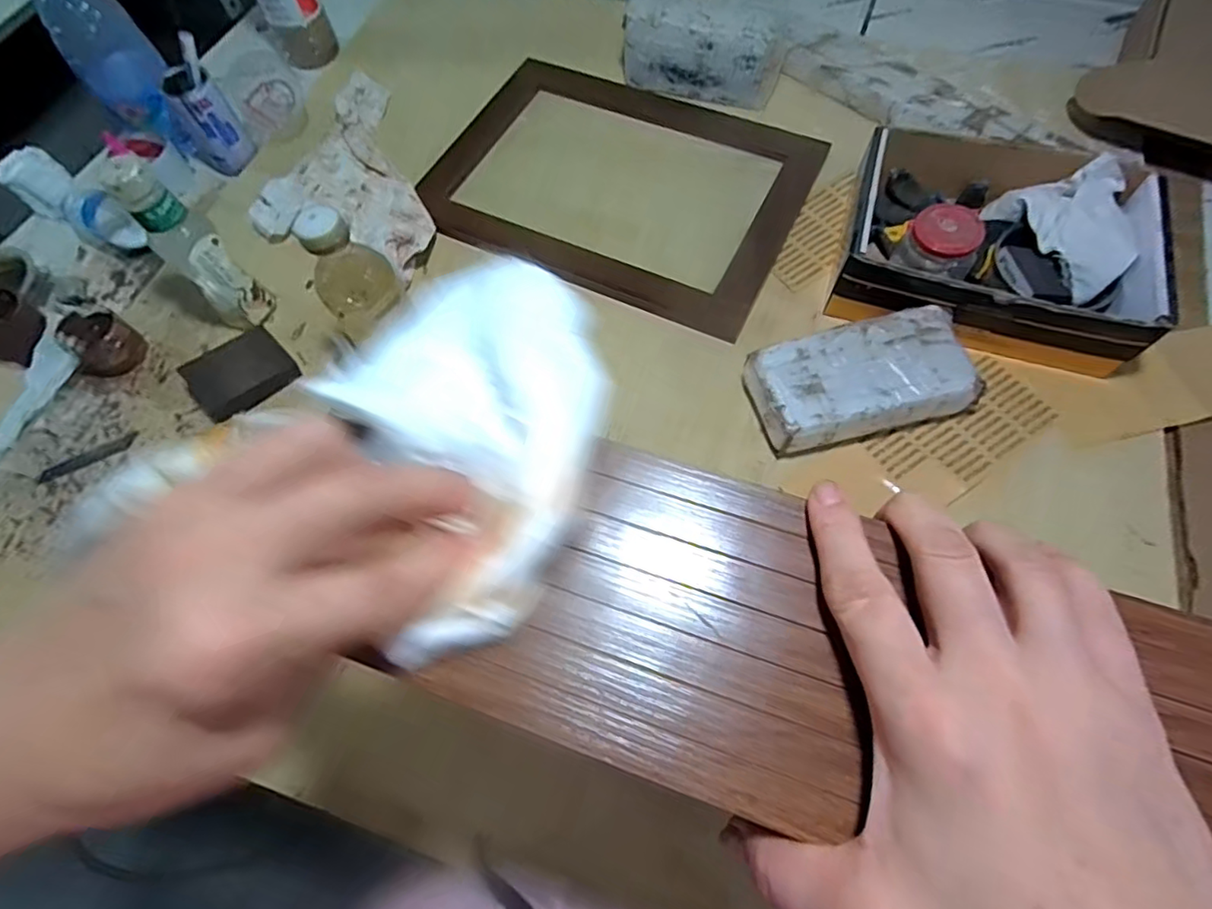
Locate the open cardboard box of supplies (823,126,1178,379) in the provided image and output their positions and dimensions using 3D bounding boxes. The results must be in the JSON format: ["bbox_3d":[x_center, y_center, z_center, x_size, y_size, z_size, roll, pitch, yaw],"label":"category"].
[{"bbox_3d":[0.436,-0.235,0.645,0.322,0.103,0.254,19,67,11],"label":"open cardboard box of supplies"}]

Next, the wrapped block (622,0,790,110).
[{"bbox_3d":[0.139,-0.575,0.823,0.214,0.118,0.105,17,67,10],"label":"wrapped block"}]

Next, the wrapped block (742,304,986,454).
[{"bbox_3d":[0.259,-0.074,0.603,0.216,0.065,0.121,-18,65,-6],"label":"wrapped block"}]

